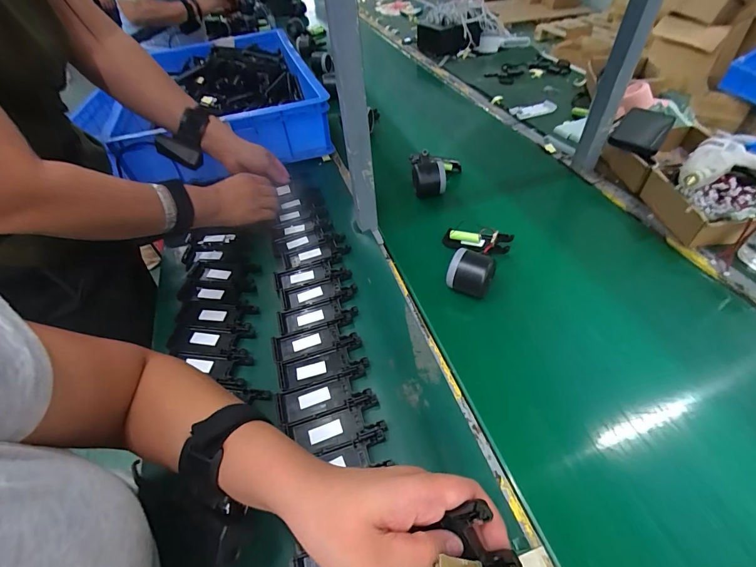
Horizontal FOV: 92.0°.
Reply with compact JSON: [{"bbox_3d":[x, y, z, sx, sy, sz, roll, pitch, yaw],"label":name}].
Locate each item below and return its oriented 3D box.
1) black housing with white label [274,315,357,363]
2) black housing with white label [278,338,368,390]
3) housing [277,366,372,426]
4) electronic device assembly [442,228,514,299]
[{"bbox_3d":[-0.080,0.071,0.462,0.104,0.009,0.039,-15,48,-8],"label":"black housing with white label"},{"bbox_3d":[-0.066,0.097,0.437,0.103,0.009,0.040,-14,48,-7],"label":"black housing with white label"},{"bbox_3d":[-0.061,0.125,0.410,0.101,0.012,0.038,-14,48,-7],"label":"housing"},{"bbox_3d":[0.142,-0.038,0.540,0.097,0.058,0.123,9,36,13],"label":"electronic device assembly"}]

